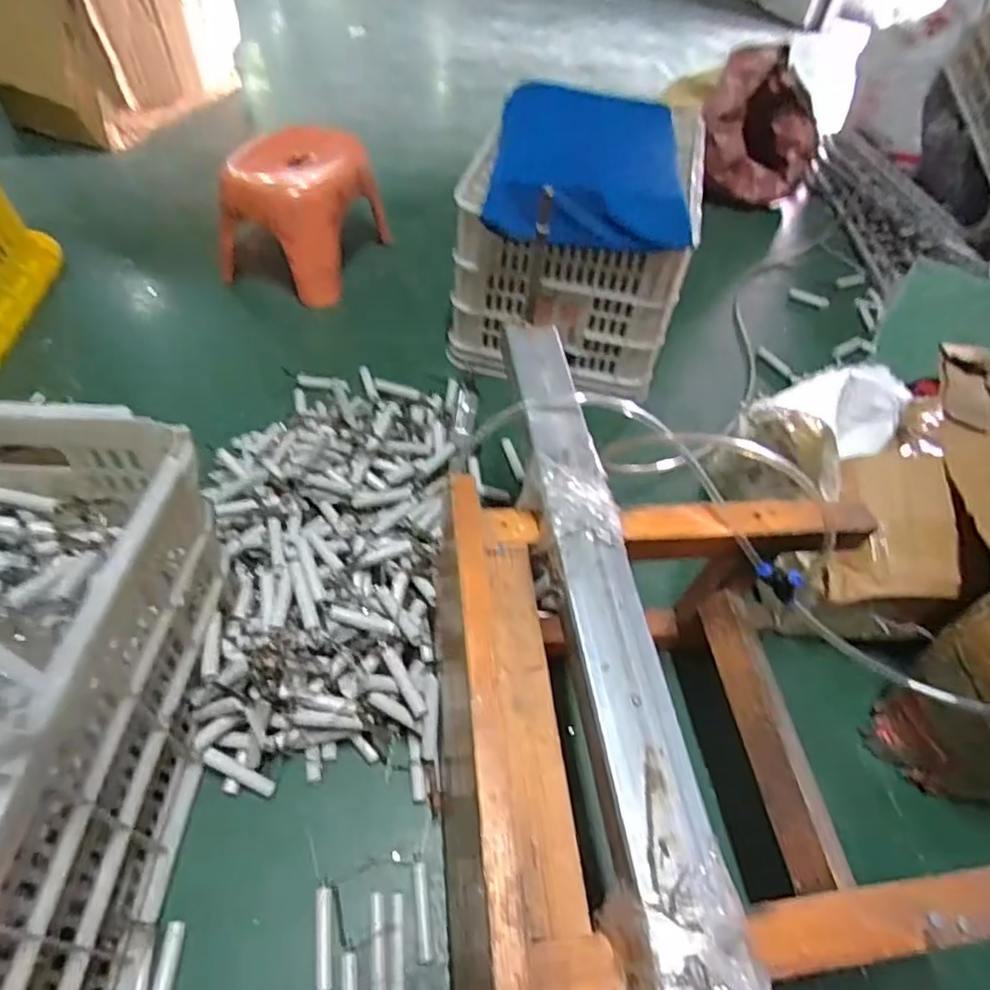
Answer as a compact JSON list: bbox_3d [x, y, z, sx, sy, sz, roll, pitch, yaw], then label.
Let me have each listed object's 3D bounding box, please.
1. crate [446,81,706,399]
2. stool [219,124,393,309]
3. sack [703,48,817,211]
[{"bbox_3d":[0.139,-0.436,1.082,0.346,0.294,0.423,13,52,4],"label":"crate"},{"bbox_3d":[-0.344,-0.543,1.194,0.202,0.208,0.304,18,53,9],"label":"stool"},{"bbox_3d":[0.632,-0.863,1.518,0.270,0.262,0.232,22,53,12],"label":"sack"}]

